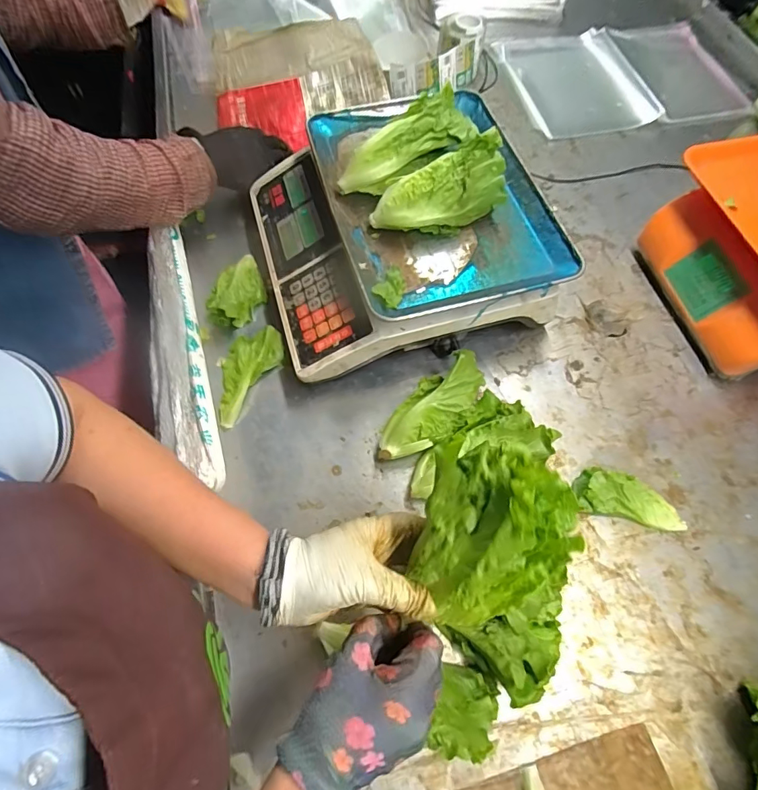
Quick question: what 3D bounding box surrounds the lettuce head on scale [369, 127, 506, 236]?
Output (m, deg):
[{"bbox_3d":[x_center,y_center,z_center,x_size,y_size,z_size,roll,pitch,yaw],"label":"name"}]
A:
[{"bbox_3d":[0.069,-0.217,0.489,0.147,0.064,0.058,-23,67,-12],"label":"lettuce head on scale"}]

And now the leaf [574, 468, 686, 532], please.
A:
[{"bbox_3d":[0.264,0.109,0.472,0.108,0.026,0.046,12,66,3],"label":"leaf"}]

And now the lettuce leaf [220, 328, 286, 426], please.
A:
[{"bbox_3d":[-0.163,-0.029,0.524,0.060,0.022,0.120,29,68,10],"label":"lettuce leaf"}]

